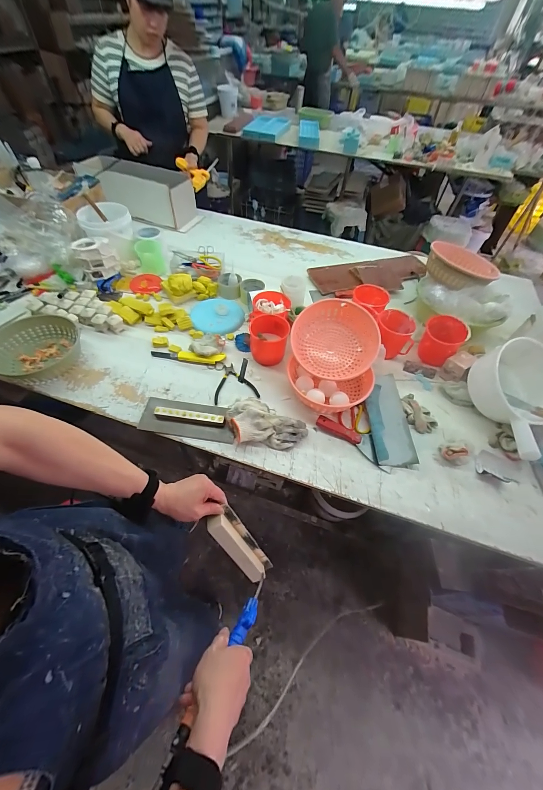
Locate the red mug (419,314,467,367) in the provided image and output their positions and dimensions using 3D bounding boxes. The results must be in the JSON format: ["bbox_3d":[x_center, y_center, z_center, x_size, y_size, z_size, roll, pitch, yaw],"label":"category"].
[{"bbox_3d":[0.514,-0.159,0.897,0.116,0.125,0.132,34,59,19],"label":"red mug"}]

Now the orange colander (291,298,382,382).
[{"bbox_3d":[0.179,-0.154,0.811,0.234,0.085,0.234,-1,86,9],"label":"orange colander"}]

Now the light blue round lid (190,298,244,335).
[{"bbox_3d":[-0.183,-0.267,0.990,0.173,0.030,0.170,2,54,-2],"label":"light blue round lid"}]

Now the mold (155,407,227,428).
[{"bbox_3d":[-0.209,0.058,0.747,0.183,0.026,0.026,9,54,3],"label":"mold"}]

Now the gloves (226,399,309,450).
[{"bbox_3d":[-0.012,0.076,0.729,0.201,0.063,0.118,17,55,9],"label":"gloves"}]

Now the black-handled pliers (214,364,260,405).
[{"bbox_3d":[-0.112,-0.038,0.836,0.124,0.017,0.135,-12,56,-12],"label":"black-handled pliers"}]

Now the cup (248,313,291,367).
[{"bbox_3d":[-0.008,-0.170,0.868,0.109,0.111,0.110,1,54,-3],"label":"cup"}]

